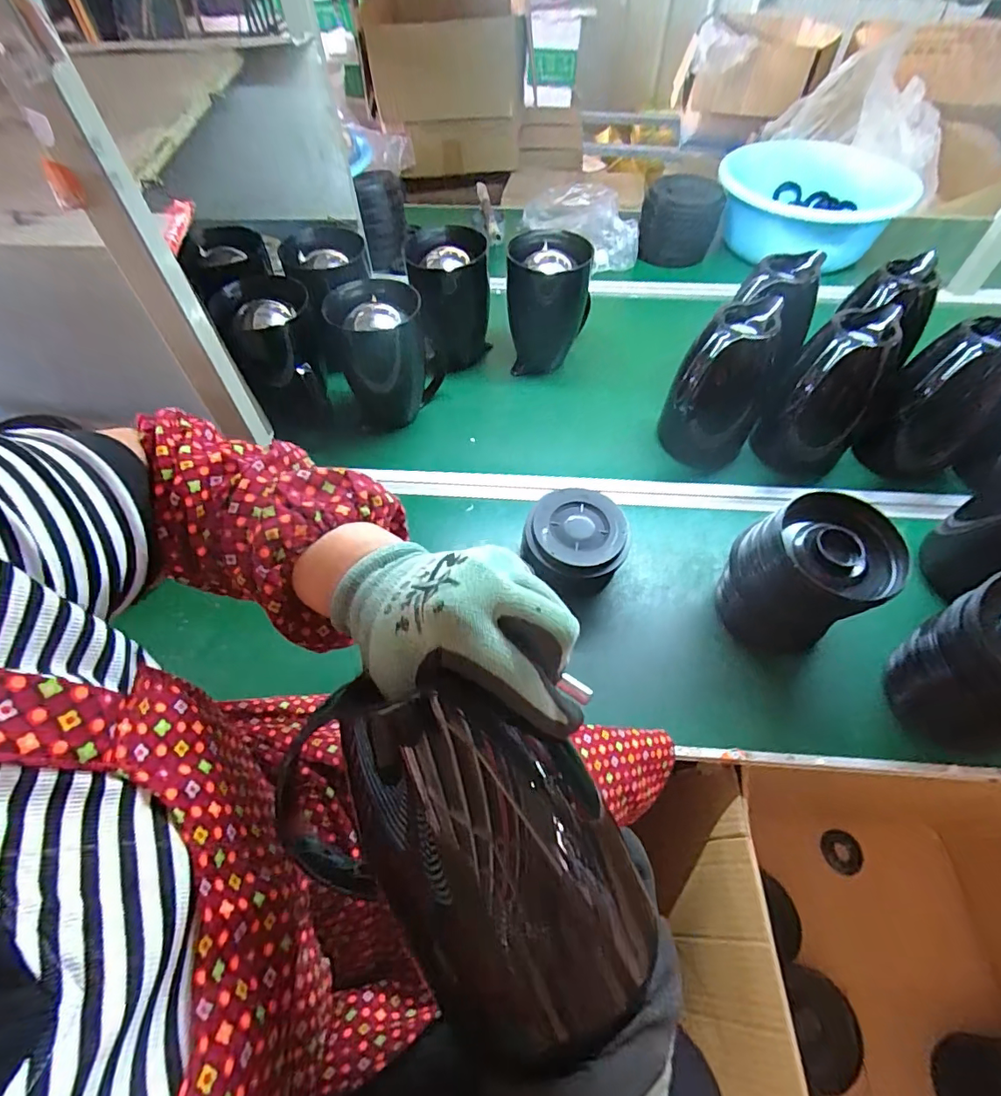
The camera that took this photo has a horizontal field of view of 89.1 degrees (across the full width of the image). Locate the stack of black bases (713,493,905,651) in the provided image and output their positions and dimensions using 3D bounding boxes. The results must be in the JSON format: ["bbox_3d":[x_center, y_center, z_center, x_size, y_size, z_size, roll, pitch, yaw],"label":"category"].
[{"bbox_3d":[0.325,0.034,0.557,0.123,0.161,0.126,-3,55,-2],"label":"stack of black bases"}]

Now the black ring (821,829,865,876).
[{"bbox_3d":[0.538,0.478,0.800,0.073,0.004,0.061,3,61,-12],"label":"black ring"}]

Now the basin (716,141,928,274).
[{"bbox_3d":[0.659,-0.724,1.075,0.365,0.128,0.365,13,56,9],"label":"basin"}]

